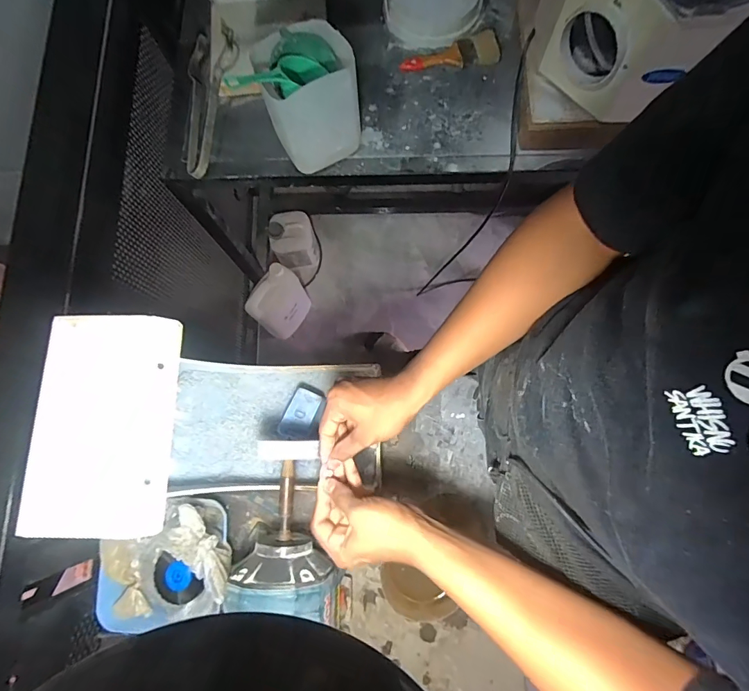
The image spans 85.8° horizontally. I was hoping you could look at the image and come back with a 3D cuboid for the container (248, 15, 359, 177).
[{"bbox_3d":[-0.108,-0.428,0.715,0.147,0.177,0.147,0,77,1],"label":"container"}]

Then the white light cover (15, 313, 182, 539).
[{"bbox_3d":[-0.239,0.067,0.358,0.110,0.021,0.187,-1,77,1],"label":"white light cover"}]

